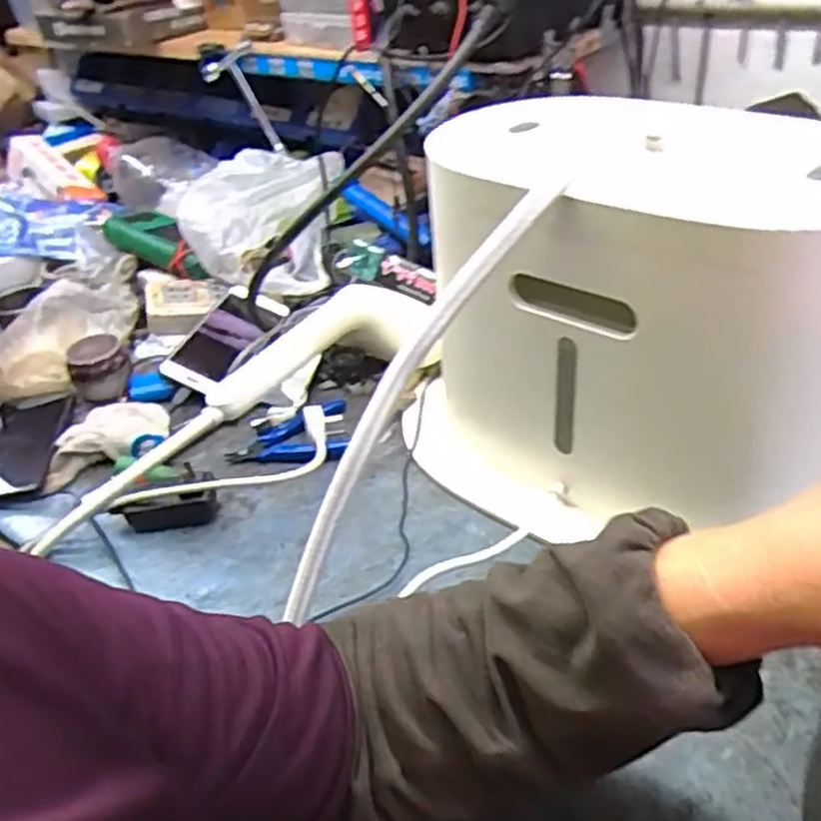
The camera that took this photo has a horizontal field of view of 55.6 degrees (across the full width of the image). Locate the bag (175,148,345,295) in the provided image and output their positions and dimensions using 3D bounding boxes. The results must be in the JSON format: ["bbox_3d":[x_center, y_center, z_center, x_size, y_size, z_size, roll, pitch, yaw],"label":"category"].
[{"bbox_3d":[-0.183,-0.233,0.956,0.169,0.111,0.213,-1,36,7],"label":"bag"}]

